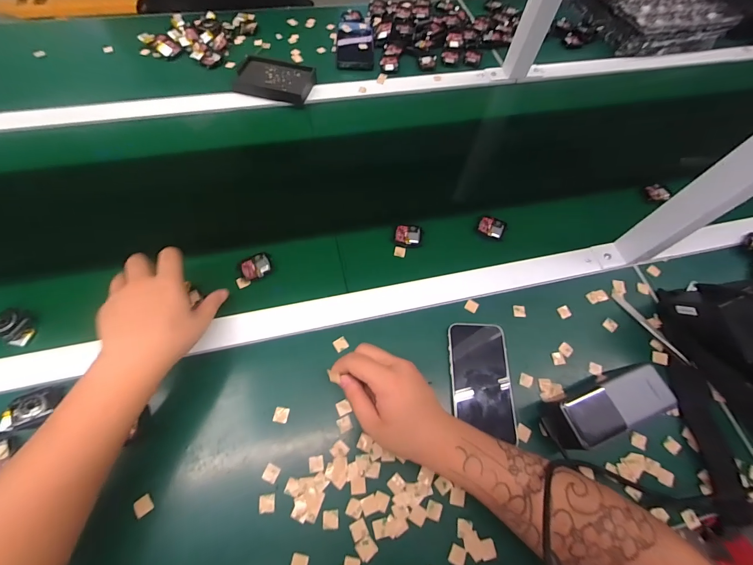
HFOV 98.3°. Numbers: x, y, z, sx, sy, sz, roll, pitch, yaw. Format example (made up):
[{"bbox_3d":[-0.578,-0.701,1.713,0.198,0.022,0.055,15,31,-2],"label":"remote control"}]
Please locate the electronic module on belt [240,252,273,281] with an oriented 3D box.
[{"bbox_3d":[-0.165,-0.021,0.449,0.041,0.007,0.038,-20,67,-13],"label":"electronic module on belt"}]

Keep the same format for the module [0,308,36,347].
[{"bbox_3d":[-0.434,0.054,0.391,0.042,0.022,0.033,25,65,8],"label":"module"}]

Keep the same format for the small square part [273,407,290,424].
[{"bbox_3d":[-0.109,0.151,0.372,0.016,0.004,0.016,10,64,1],"label":"small square part"}]

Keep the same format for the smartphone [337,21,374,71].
[{"bbox_3d":[-0.045,-0.509,0.692,0.075,0.010,0.178,-1,64,-4],"label":"smartphone"}]

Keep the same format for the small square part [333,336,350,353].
[{"bbox_3d":[-0.045,0.079,0.414,0.017,0.005,0.017,-26,69,-15],"label":"small square part"}]

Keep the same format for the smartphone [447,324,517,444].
[{"bbox_3d":[0.129,0.117,0.399,0.073,0.012,0.133,2,64,-3],"label":"smartphone"}]

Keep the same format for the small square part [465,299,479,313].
[{"bbox_3d":[0.131,0.032,0.446,0.017,0.004,0.016,29,66,10],"label":"small square part"}]

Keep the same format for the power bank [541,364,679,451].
[{"bbox_3d":[0.257,0.140,0.371,0.133,0.050,0.053,-20,67,-13],"label":"power bank"}]

